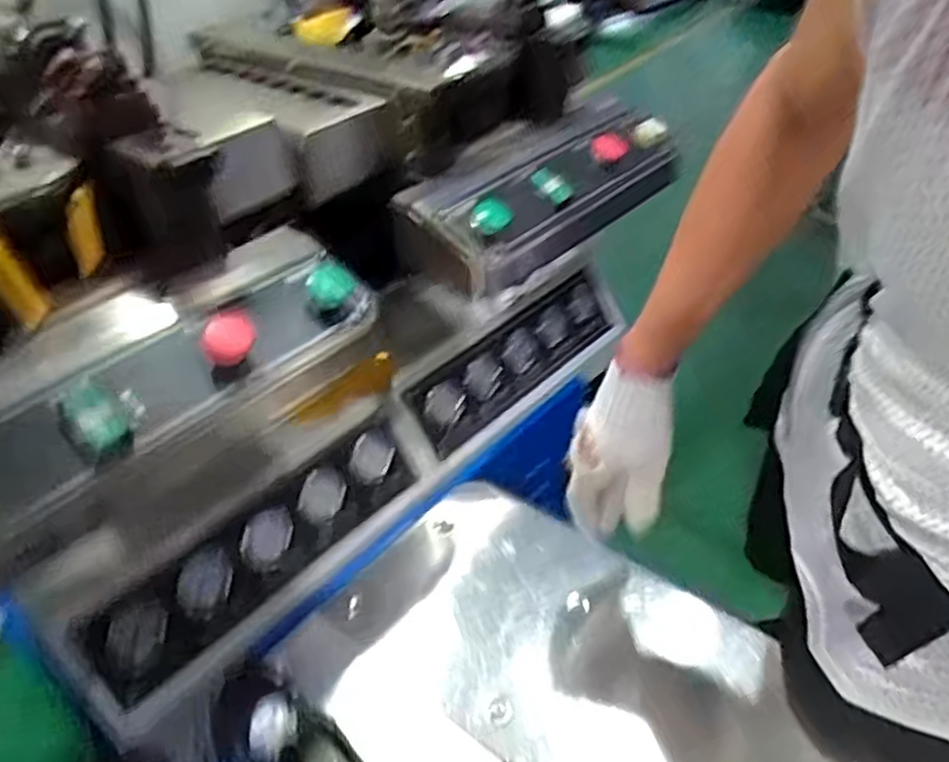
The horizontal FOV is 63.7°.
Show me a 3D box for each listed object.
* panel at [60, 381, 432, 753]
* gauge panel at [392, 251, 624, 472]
[{"bbox_3d":[-0.226,0.184,0.867,0.451,0.137,0.032,-38,15,-34],"label":"panel"},{"bbox_3d":[0.067,-0.043,1.123,0.468,0.171,0.029,-36,15,-34],"label":"gauge panel"}]

